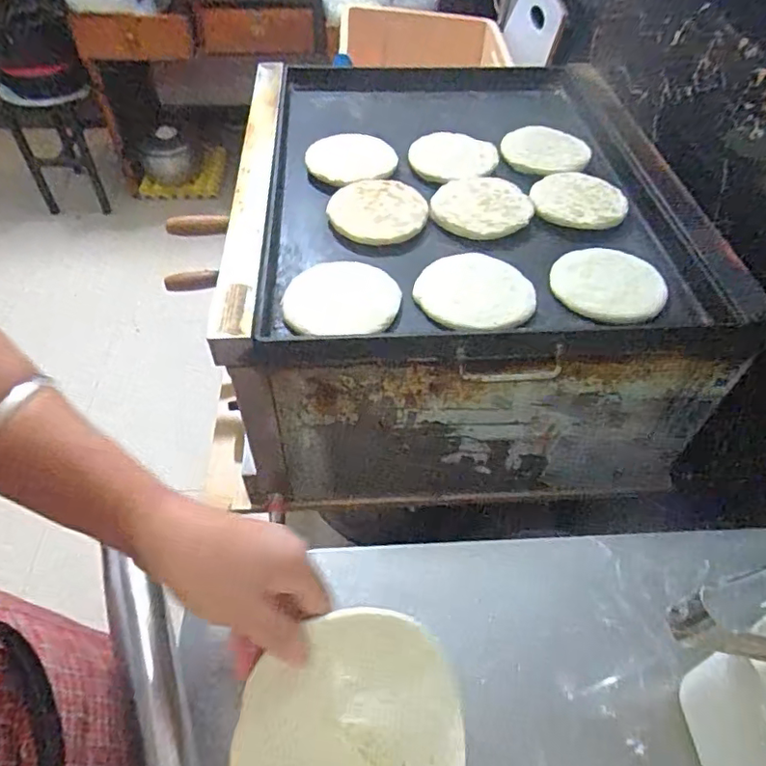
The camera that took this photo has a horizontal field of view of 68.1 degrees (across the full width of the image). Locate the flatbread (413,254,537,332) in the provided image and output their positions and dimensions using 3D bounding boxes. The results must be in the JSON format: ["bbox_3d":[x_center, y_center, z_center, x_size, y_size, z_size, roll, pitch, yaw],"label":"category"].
[{"bbox_3d":[0.106,-0.103,0.640,0.128,0.011,0.121,1,50,-1],"label":"flatbread"}]

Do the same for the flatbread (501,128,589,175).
[{"bbox_3d":[0.237,-0.343,0.846,0.132,0.024,0.132,1,50,-1],"label":"flatbread"}]

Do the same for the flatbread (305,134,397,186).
[{"bbox_3d":[-0.046,-0.324,0.814,0.126,0.009,0.142,-6,50,-6],"label":"flatbread"}]

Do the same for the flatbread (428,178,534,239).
[{"bbox_3d":[0.130,-0.232,0.746,0.136,0.011,0.136,1,50,-1],"label":"flatbread"}]

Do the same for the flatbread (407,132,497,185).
[{"bbox_3d":[0.102,-0.333,0.822,0.127,0.006,0.138,1,50,-1],"label":"flatbread"}]

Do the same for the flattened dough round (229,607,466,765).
[{"bbox_3d":[-0.018,0.209,0.334,0.131,0.009,0.138,3,78,-12],"label":"flattened dough round"}]

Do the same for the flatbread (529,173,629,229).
[{"bbox_3d":[0.260,-0.249,0.757,0.115,0.015,0.117,4,50,2],"label":"flatbread"}]

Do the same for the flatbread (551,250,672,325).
[{"bbox_3d":[0.262,-0.118,0.657,0.124,0.008,0.124,1,50,-1],"label":"flatbread"}]

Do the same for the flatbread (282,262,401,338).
[{"bbox_3d":[-0.045,-0.095,0.630,0.124,0.022,0.109,5,50,3],"label":"flatbread"}]

